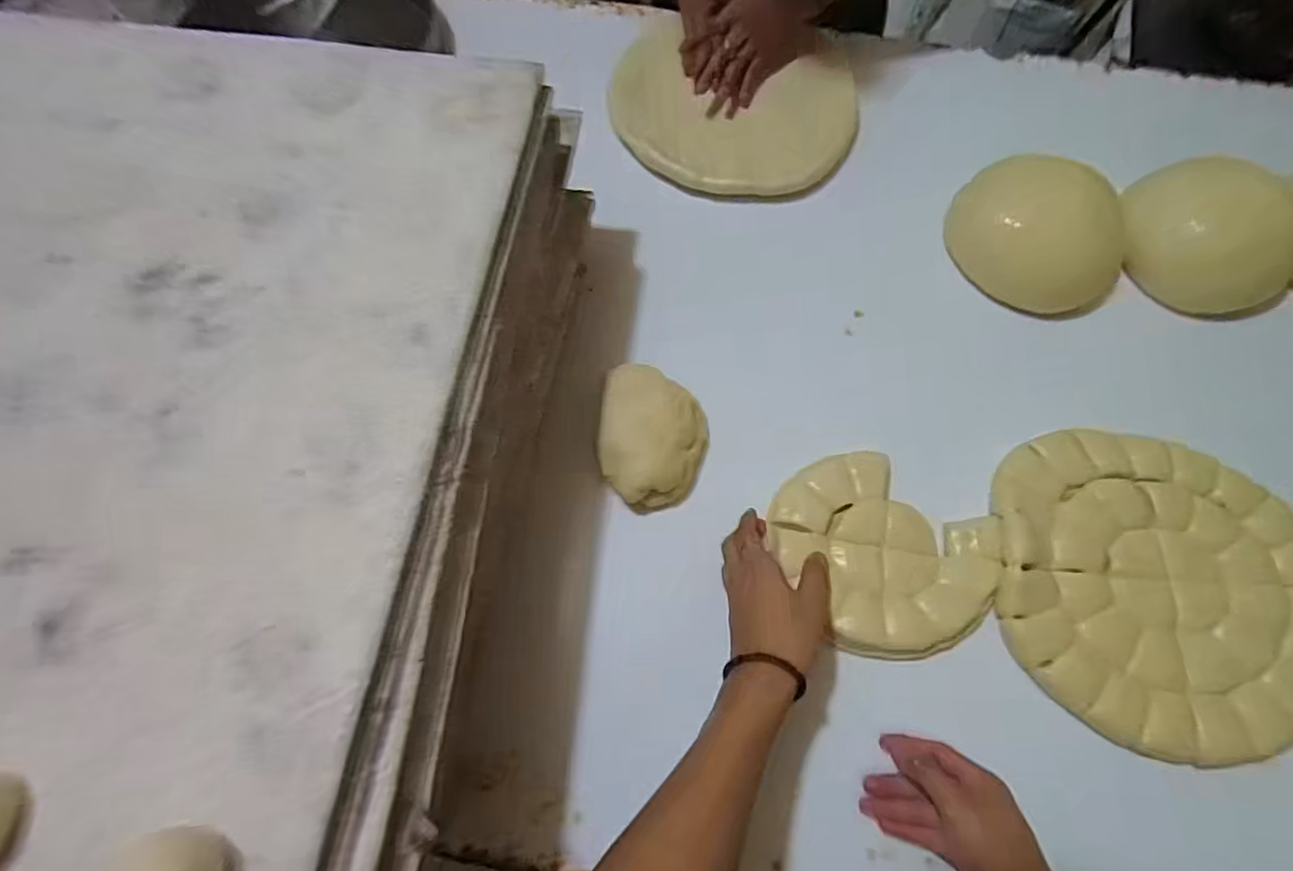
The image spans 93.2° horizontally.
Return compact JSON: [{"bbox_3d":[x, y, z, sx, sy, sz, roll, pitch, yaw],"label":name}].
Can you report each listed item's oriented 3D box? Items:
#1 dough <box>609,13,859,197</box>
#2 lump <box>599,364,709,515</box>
[{"bbox_3d":[0.107,-0.411,0.762,0.299,0.026,0.269,10,69,4],"label":"dough"},{"bbox_3d":[0.008,0.002,0.575,0.101,0.068,0.130,5,68,2],"label":"lump"}]

